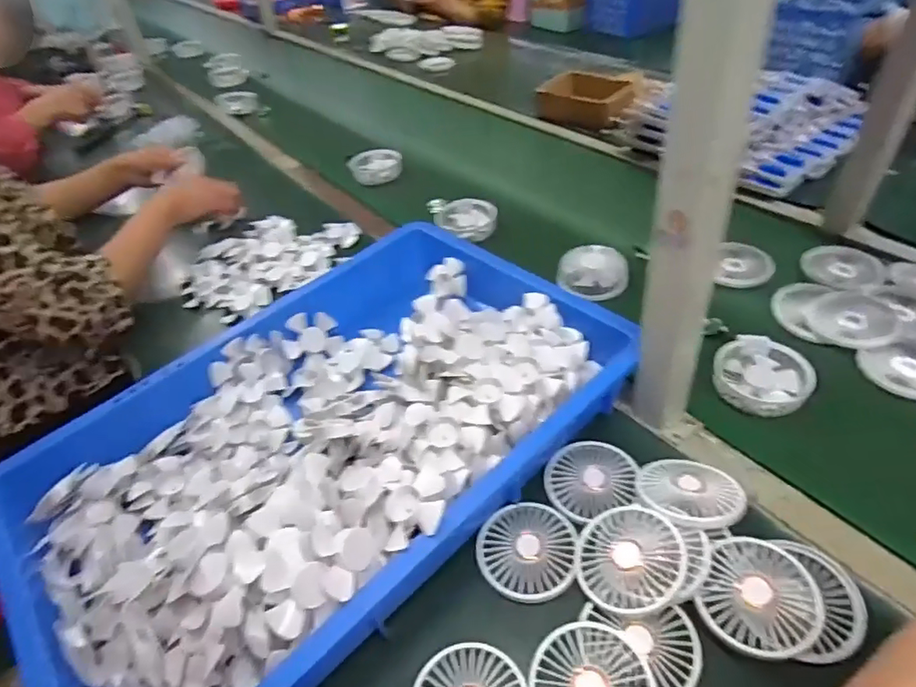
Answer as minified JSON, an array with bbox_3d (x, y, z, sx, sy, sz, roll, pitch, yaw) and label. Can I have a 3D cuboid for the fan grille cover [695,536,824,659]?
[{"bbox_3d":[0.231,0.193,0.433,0.087,0.008,0.085,-18,48,0],"label":"fan grille cover"}]

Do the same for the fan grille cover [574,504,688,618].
[{"bbox_3d":[0.140,0.174,0.462,0.084,0.013,0.090,-26,35,14],"label":"fan grille cover"}]

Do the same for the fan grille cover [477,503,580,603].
[{"bbox_3d":[0.061,0.183,0.499,0.085,0.009,0.084,5,43,12],"label":"fan grille cover"}]

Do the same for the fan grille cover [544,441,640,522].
[{"bbox_3d":[0.128,0.125,0.538,0.085,0.012,0.081,-15,43,-10],"label":"fan grille cover"}]

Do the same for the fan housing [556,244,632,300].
[{"bbox_3d":[0.179,-0.101,0.763,0.083,0.044,0.083,-13,43,-8],"label":"fan housing"}]

